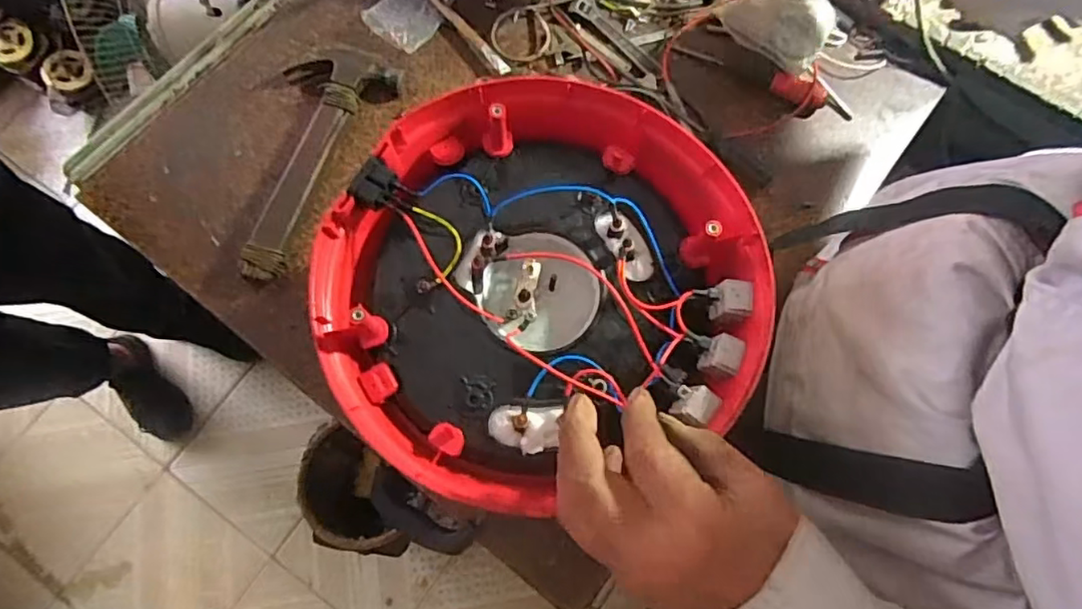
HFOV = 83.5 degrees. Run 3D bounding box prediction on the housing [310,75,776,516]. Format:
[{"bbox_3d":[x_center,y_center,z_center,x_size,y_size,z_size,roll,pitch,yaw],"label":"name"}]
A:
[{"bbox_3d":[-0.005,-0.016,0.380,0.260,0.057,0.240,0,75,0],"label":"housing"}]

